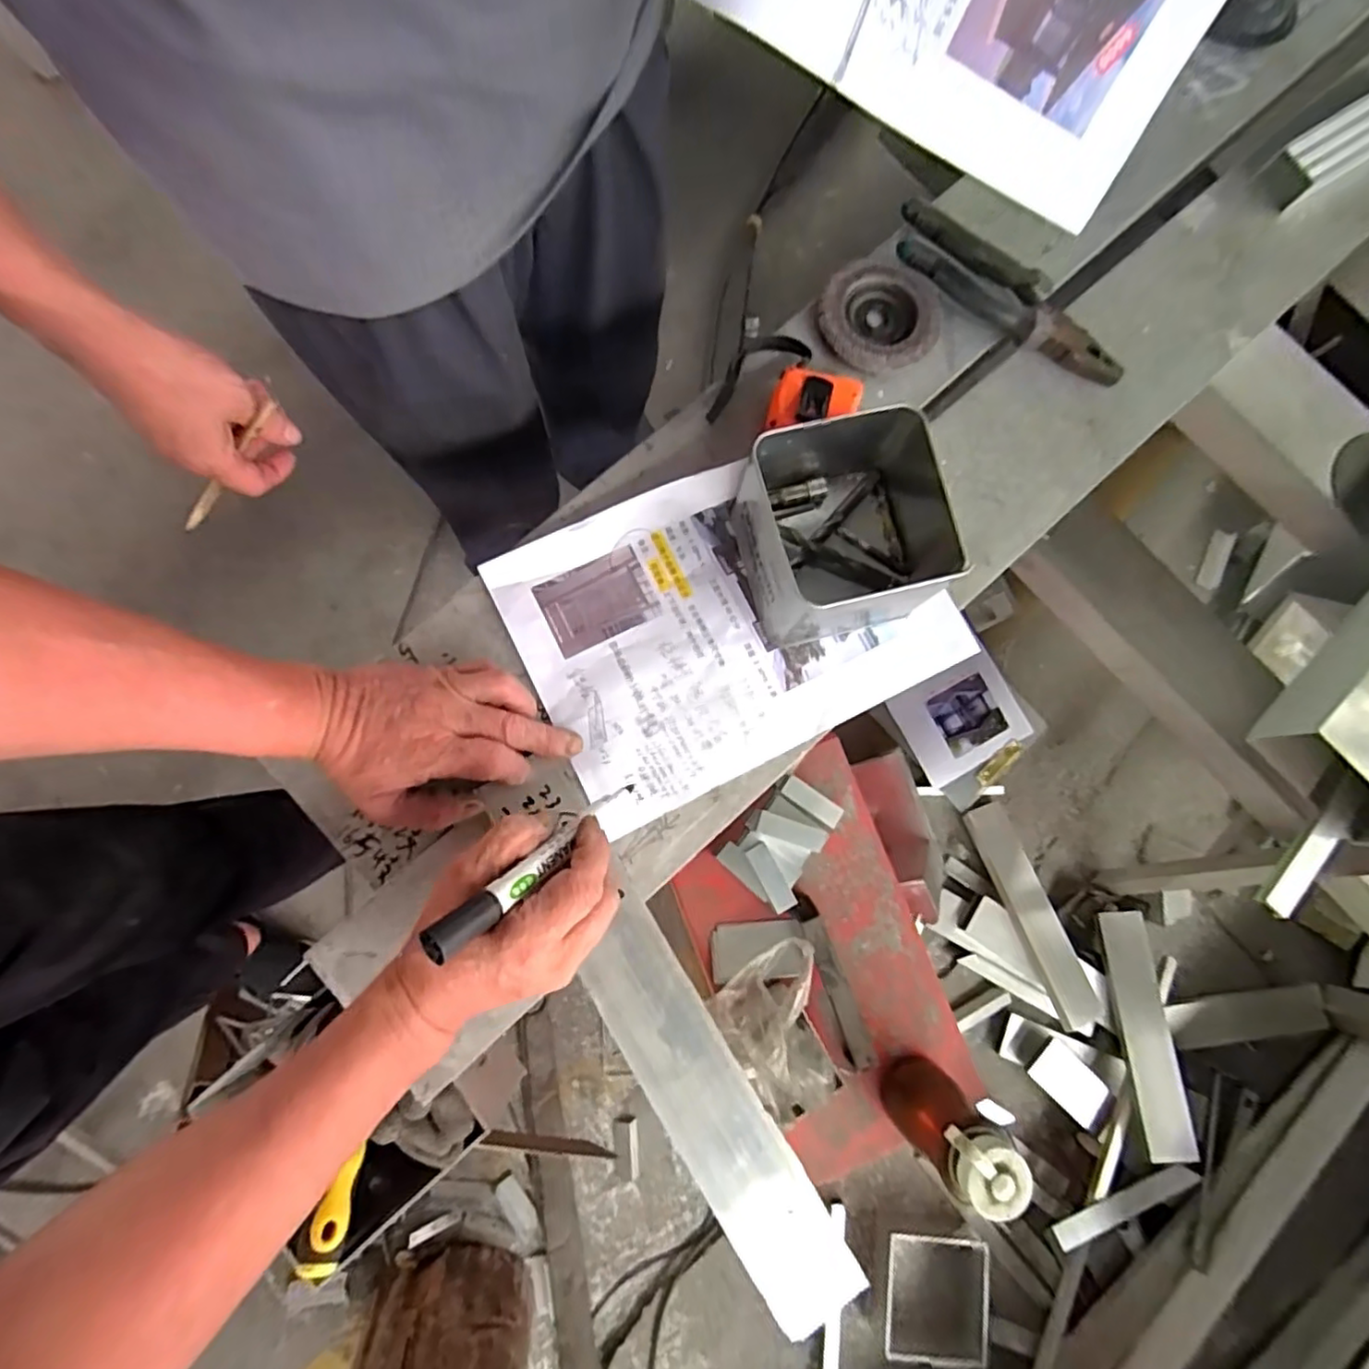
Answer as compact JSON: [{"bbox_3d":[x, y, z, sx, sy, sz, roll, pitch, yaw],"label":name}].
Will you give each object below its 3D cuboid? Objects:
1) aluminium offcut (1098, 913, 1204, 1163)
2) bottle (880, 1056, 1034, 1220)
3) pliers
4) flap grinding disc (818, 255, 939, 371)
[{"bbox_3d":[0.736,0.550,1.038,0.072,0.025,0.351,-7,74,15],"label":"aluminium offcut"},{"bbox_3d":[0.258,0.437,0.640,0.071,0.175,0.074,1,80,-5],"label":"bottle"},{"bbox_3d":[0.253,-0.304,0.513,0.207,0.025,0.049,38,79,2],"label":"pliers"},{"bbox_3d":[0.152,-0.286,0.506,0.088,0.015,0.096,1,80,-5],"label":"flap grinding disc"}]

